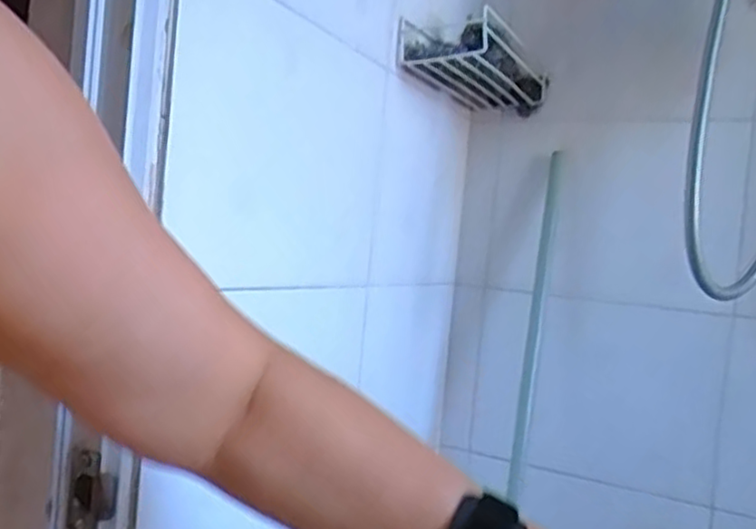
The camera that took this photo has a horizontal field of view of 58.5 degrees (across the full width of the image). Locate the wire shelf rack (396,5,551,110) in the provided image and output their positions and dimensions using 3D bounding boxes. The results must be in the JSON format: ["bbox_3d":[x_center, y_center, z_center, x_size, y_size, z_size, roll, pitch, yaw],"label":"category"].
[{"bbox_3d":[0.142,-0.266,0.923,0.117,0.066,0.287,6,1,31],"label":"wire shelf rack"}]

